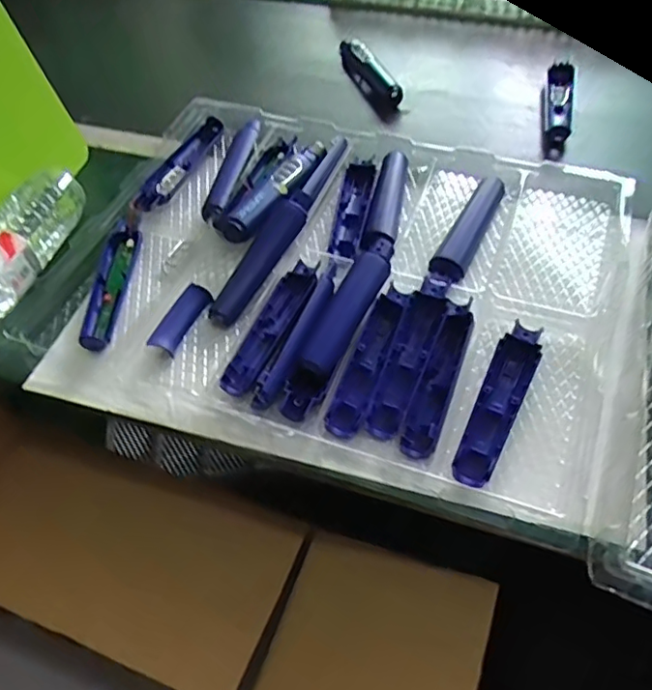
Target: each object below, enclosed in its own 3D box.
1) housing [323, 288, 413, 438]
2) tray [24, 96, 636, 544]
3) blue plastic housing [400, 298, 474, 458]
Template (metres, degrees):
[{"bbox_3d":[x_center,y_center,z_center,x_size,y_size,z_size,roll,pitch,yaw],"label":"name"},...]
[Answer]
[{"bbox_3d":[0.042,0.009,0.550,0.030,0.017,0.159,15,58,15],"label":"housing"},{"bbox_3d":[0.020,-0.079,0.638,0.555,0.069,0.441,13,57,14],"label":"tray"},{"bbox_3d":[0.102,0.022,0.531,0.030,0.017,0.154,16,58,16],"label":"blue plastic housing"}]

